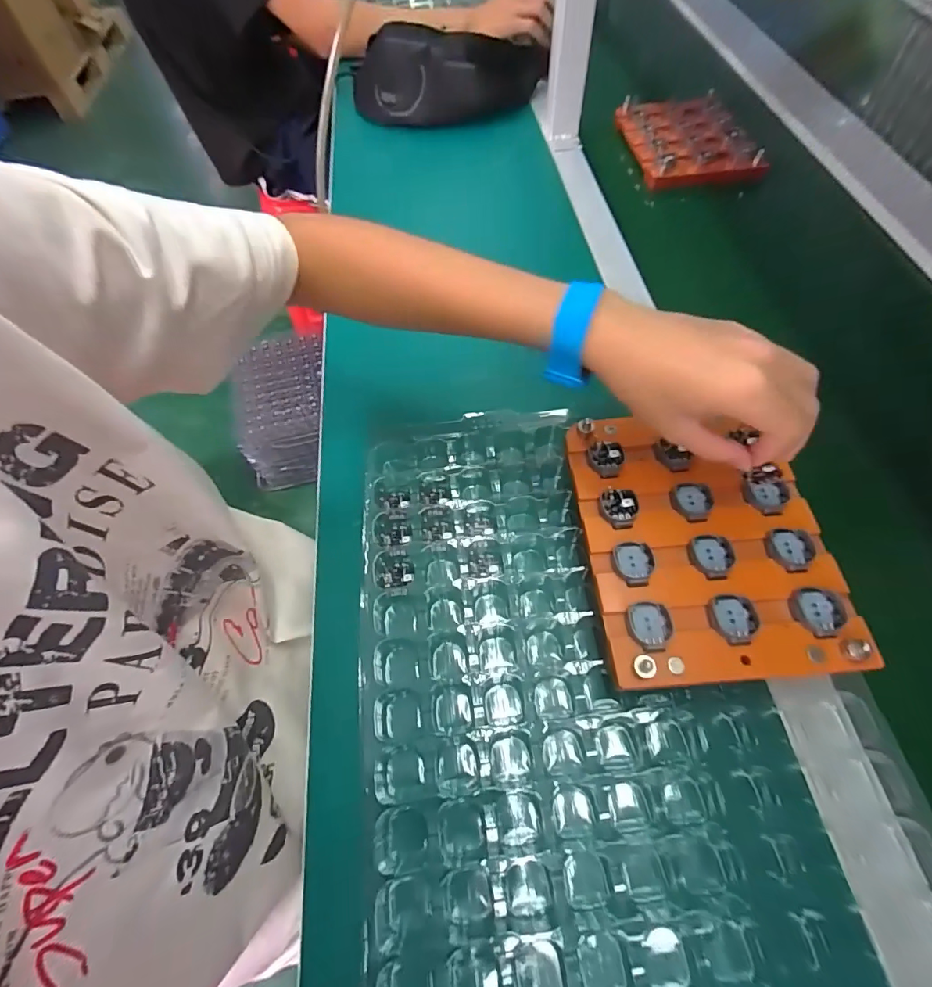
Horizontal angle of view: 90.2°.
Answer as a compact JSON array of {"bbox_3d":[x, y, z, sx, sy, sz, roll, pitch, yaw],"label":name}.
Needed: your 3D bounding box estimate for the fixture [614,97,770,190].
[{"bbox_3d":[0.299,-0.484,0.634,0.141,0.026,0.197,-9,60,-3],"label":"fixture"}]

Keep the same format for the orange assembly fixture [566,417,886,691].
[{"bbox_3d":[0.156,0.025,0.307,0.148,0.030,0.182,-2,65,-3],"label":"orange assembly fixture"}]

